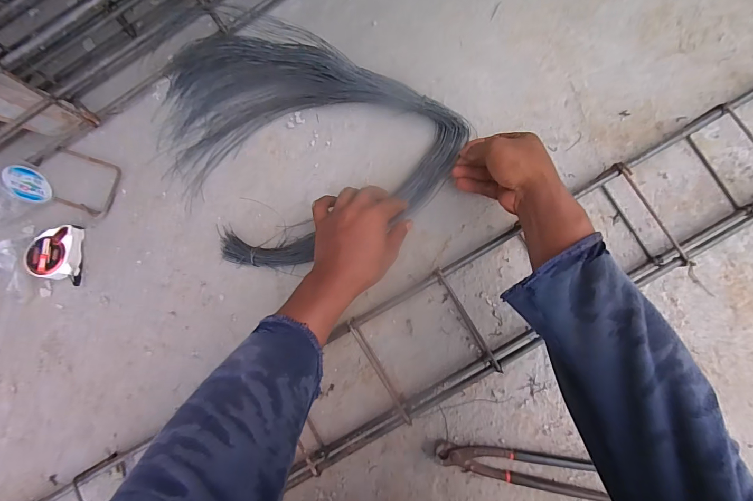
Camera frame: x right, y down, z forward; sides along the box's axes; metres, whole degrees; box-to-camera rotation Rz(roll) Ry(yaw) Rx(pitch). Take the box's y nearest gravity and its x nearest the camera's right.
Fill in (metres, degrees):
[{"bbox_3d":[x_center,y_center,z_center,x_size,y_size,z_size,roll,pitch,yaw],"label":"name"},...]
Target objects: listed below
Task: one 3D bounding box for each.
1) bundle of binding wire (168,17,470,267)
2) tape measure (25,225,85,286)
[{"bbox_3d":[-0.112,-0.190,0.535,0.388,0.060,0.379,-29,82,0],"label":"bundle of binding wire"},{"bbox_3d":[-0.478,0.006,0.550,0.063,0.036,0.088,-2,83,4],"label":"tape measure"}]

